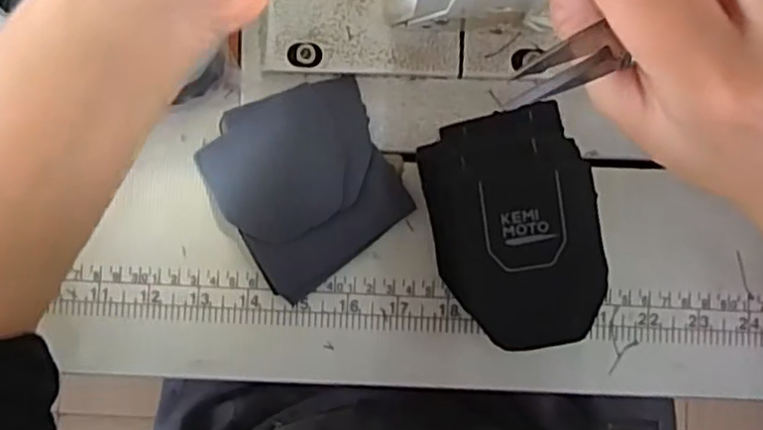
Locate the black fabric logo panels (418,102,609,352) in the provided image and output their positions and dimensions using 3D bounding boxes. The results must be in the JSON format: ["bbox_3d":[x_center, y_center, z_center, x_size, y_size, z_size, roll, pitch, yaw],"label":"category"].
[{"bbox_3d":[0.062,0.005,0.331,0.070,0.046,0.112,-12,85,-1],"label":"black fabric logo panels"}]

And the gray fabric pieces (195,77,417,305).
[{"bbox_3d":[-0.038,-0.016,0.351,0.087,0.015,0.095,-26,86,-2],"label":"gray fabric pieces"}]

